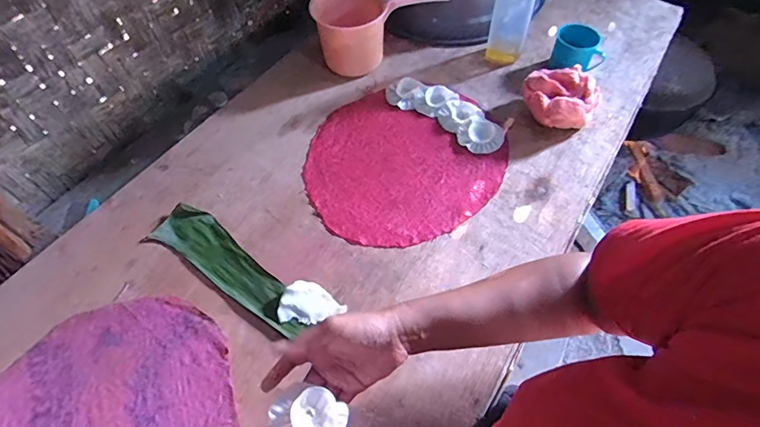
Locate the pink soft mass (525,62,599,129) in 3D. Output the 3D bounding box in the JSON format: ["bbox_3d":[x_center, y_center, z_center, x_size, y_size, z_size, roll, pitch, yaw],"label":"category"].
[{"bbox_3d":[0.304,-0.194,0.765,0.106,0.070,0.098,-2,55,0],"label":"pink soft mass"}]

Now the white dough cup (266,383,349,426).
[{"bbox_3d":[-0.071,0.202,0.436,0.071,0.029,0.059,12,55,10],"label":"white dough cup"}]

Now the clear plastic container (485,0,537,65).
[{"bbox_3d":[0.238,-0.366,0.799,0.068,0.212,0.053,14,55,11],"label":"clear plastic container"}]

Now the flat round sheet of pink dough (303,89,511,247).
[{"bbox_3d":[0.041,-0.092,0.758,0.321,0.010,0.313,-10,54,-7],"label":"flat round sheet of pink dough"}]

